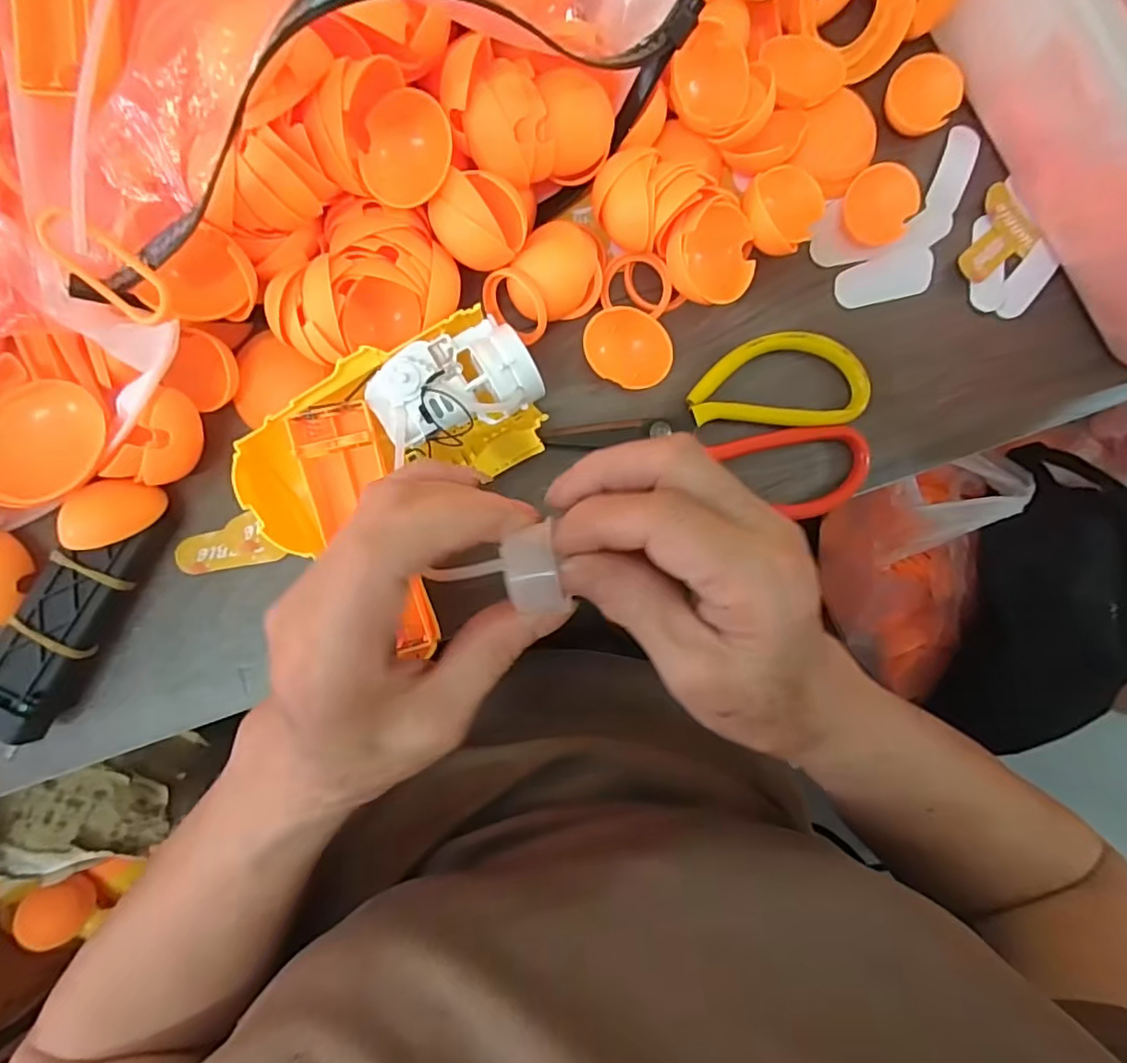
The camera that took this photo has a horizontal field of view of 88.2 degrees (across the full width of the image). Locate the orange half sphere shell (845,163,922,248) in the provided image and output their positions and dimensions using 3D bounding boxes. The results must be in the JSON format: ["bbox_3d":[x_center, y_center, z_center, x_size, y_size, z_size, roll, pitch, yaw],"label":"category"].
[{"bbox_3d":[0.159,-0.164,0.293,0.035,0.016,0.036,0,90,-4],"label":"orange half sphere shell"}]

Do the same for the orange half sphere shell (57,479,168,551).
[{"bbox_3d":[-0.198,-0.007,0.255,0.040,0.011,0.028,-10,86,-20],"label":"orange half sphere shell"}]

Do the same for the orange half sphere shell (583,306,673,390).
[{"bbox_3d":[0.031,-0.088,0.284,0.042,0.016,0.033,24,88,-4],"label":"orange half sphere shell"}]

